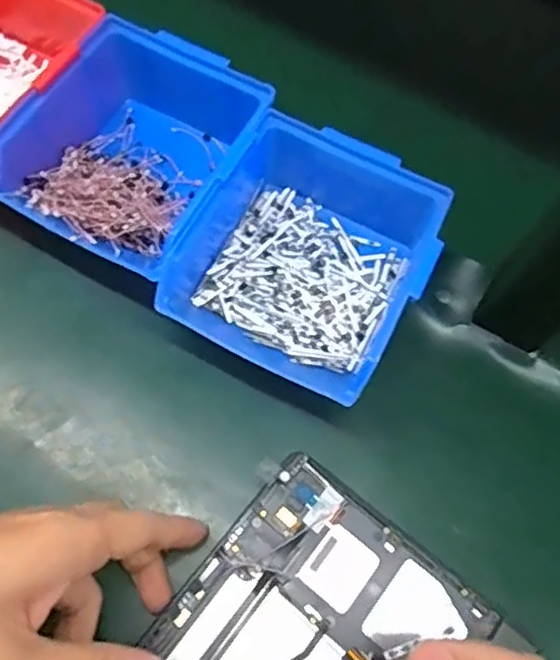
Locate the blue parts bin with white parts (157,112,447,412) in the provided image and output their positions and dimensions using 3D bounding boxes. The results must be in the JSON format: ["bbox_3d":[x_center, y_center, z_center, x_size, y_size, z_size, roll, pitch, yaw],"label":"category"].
[{"bbox_3d":[0.018,-0.049,0.371,0.131,0.062,0.152,23,67,5],"label":"blue parts bin with white parts"}]

